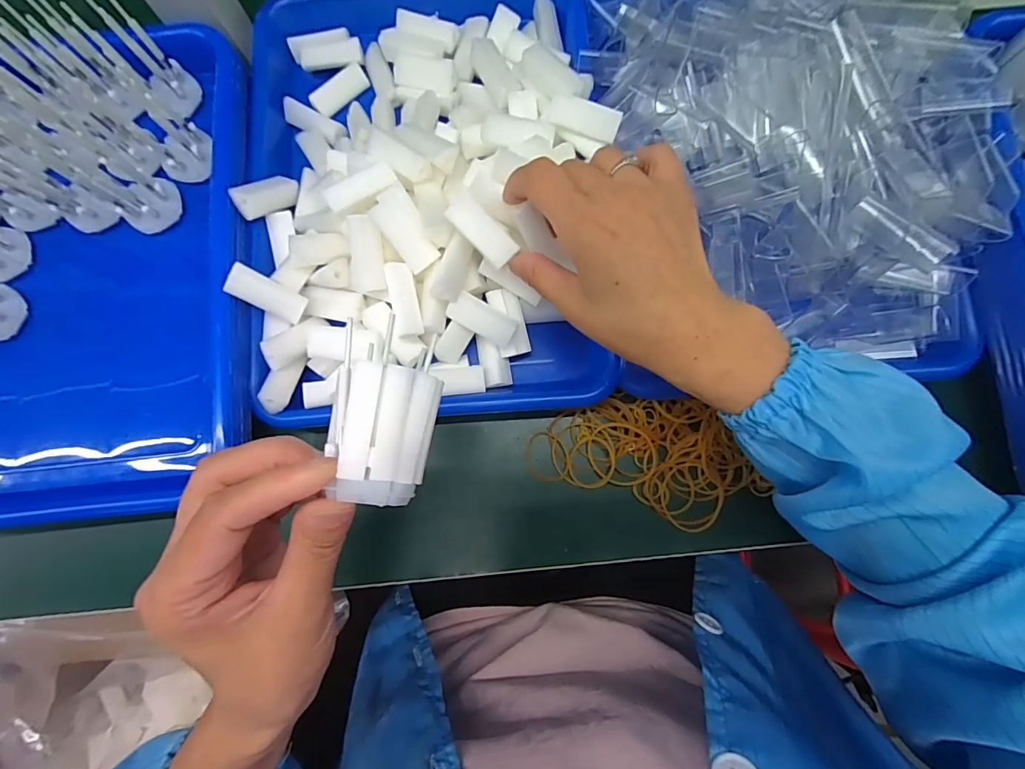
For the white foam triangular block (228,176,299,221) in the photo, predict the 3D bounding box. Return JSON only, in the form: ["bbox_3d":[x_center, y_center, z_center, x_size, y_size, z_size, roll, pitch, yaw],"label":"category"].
[{"bbox_3d":[-0.167,-0.129,0.309,0.015,0.018,0.047,34,46,6],"label":"white foam triangular block"}]

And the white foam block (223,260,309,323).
[{"bbox_3d":[-0.155,-0.057,0.286,0.045,0.010,0.019,30,80,-30],"label":"white foam block"}]

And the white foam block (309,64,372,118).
[{"bbox_3d":[-0.132,-0.225,0.345,0.046,0.012,0.020,-38,124,-3],"label":"white foam block"}]

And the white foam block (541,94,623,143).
[{"bbox_3d":[0.045,-0.172,0.290,0.050,0.008,0.019,27,111,10],"label":"white foam block"}]

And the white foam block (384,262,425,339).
[{"bbox_3d":[-0.067,-0.052,0.280,0.016,0.013,0.045,-12,80,-1],"label":"white foam block"}]

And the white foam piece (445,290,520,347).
[{"bbox_3d":[-0.019,-0.043,0.295,0.045,0.010,0.021,28,81,-15],"label":"white foam piece"}]

